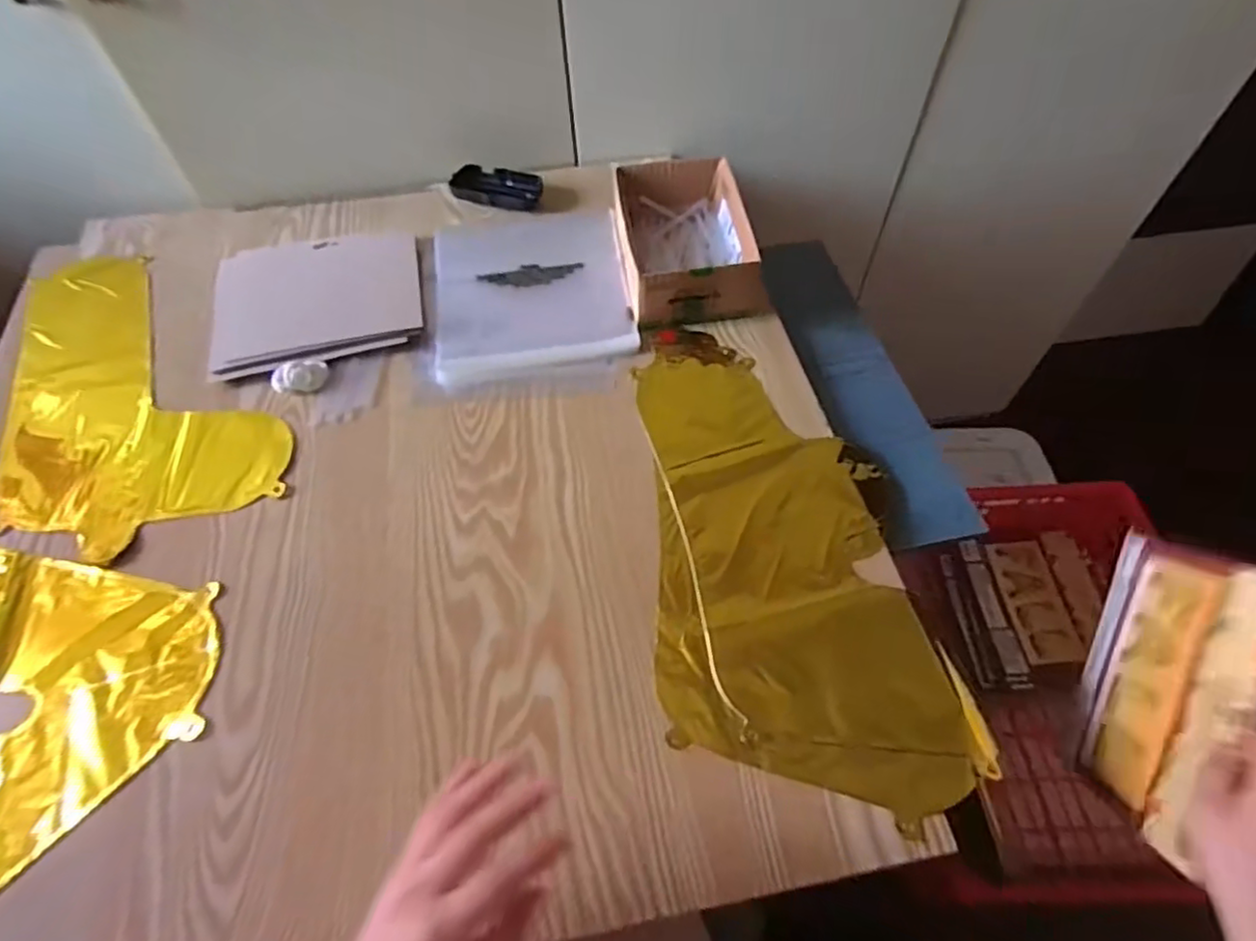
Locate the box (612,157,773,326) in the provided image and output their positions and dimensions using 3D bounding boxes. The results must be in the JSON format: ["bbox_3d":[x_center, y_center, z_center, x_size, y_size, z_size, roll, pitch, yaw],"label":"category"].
[{"bbox_3d":[0.058,-0.239,0.671,0.126,0.060,0.188,-9,57,-3],"label":"box"}]

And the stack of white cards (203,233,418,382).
[{"bbox_3d":[-0.323,-0.180,0.672,0.206,0.016,0.179,-11,58,-4],"label":"stack of white cards"}]

